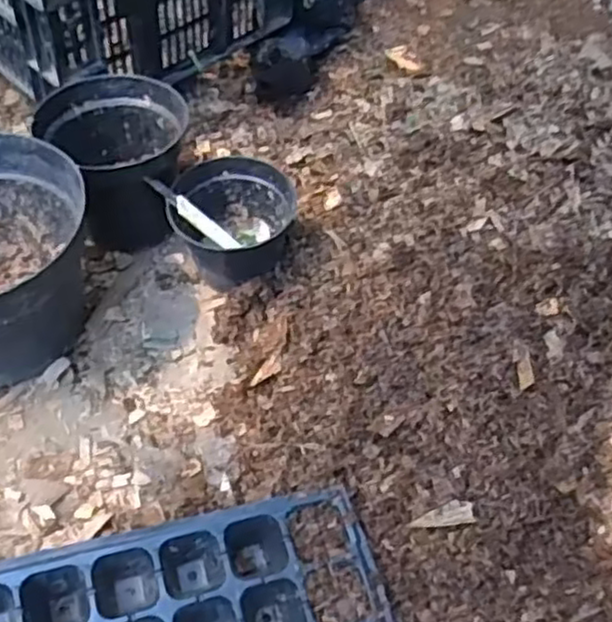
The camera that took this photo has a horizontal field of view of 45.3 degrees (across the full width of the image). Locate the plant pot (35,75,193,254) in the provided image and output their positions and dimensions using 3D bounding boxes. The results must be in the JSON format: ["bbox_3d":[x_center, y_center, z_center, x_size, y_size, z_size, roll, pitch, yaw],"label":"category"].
[{"bbox_3d":[-0.207,-0.161,0.805,0.145,0.121,0.145,4,55,-6],"label":"plant pot"}]

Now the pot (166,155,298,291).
[{"bbox_3d":[-0.079,-0.091,0.787,0.122,0.083,0.117,4,55,-6],"label":"pot"}]

